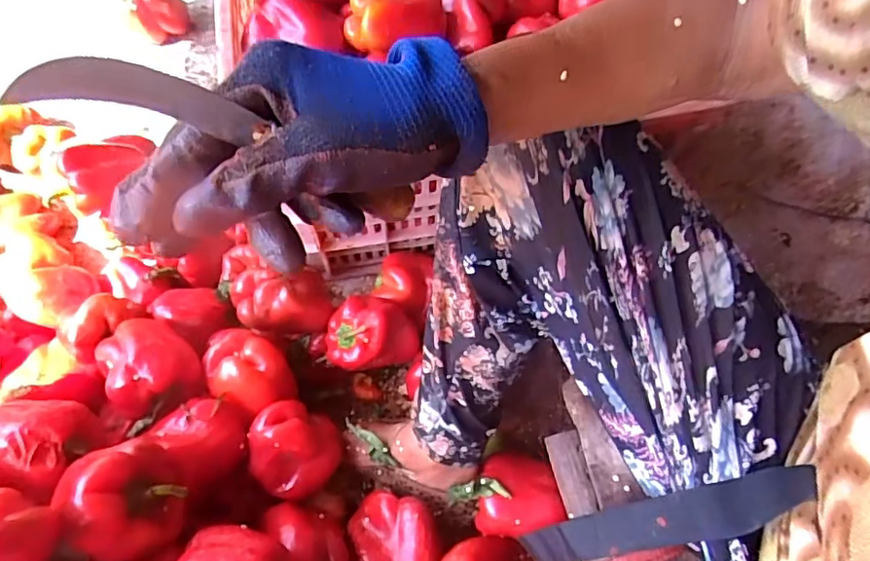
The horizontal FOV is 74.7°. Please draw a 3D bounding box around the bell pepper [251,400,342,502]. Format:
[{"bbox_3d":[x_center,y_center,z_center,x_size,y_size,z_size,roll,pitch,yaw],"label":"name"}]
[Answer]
[{"bbox_3d":[-0.141,0.169,0.578,0.082,0.076,0.087,1,68,-2],"label":"bell pepper"}]

